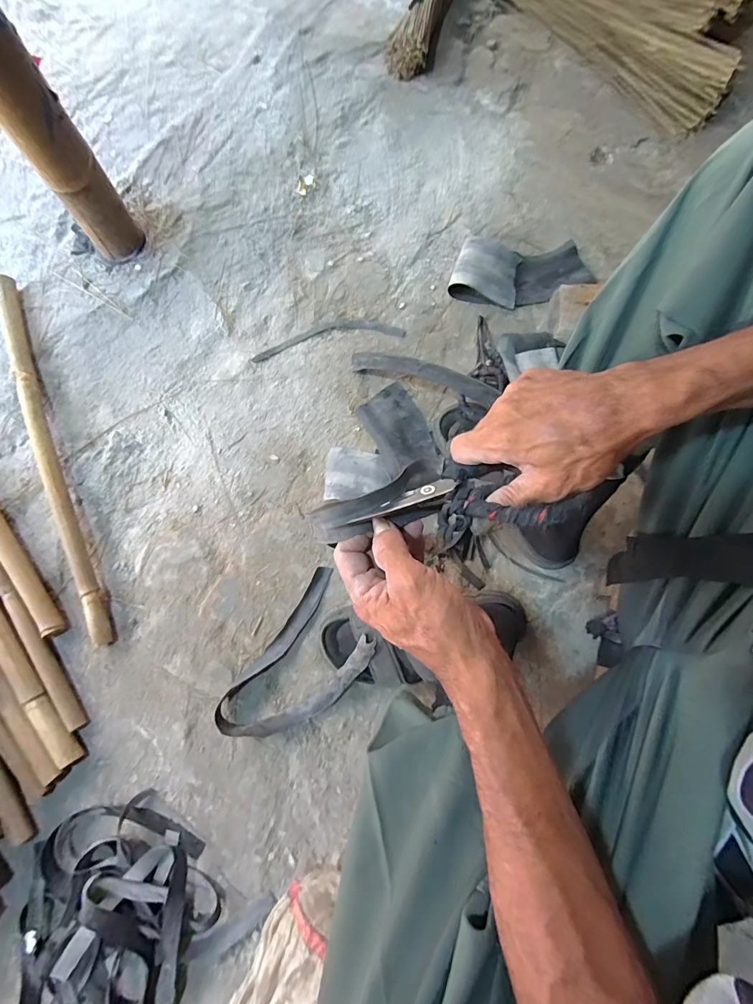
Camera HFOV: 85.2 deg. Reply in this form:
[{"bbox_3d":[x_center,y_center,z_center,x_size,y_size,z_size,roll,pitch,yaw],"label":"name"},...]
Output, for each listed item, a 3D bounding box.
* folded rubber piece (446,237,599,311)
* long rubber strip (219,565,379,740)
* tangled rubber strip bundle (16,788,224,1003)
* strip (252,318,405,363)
[{"bbox_3d":[0.249,-0.397,0.700,0.241,0.051,0.114,-1,79,1],"label":"folded rubber piece"},{"bbox_3d":[-0.107,0.242,0.591,0.140,0.050,0.268,35,81,7],"label":"long rubber strip"},{"bbox_3d":[-0.370,0.574,0.553,0.264,0.048,0.308,25,80,6],"label":"tangled rubber strip bundle"},{"bbox_3d":[-0.086,-0.293,0.717,0.260,0.009,0.056,-11,79,-1],"label":"strip"}]

